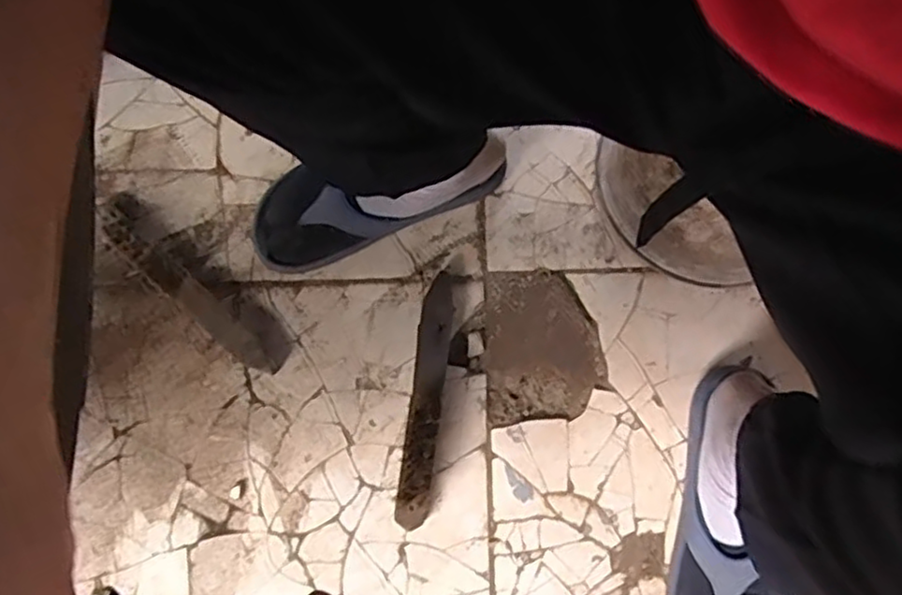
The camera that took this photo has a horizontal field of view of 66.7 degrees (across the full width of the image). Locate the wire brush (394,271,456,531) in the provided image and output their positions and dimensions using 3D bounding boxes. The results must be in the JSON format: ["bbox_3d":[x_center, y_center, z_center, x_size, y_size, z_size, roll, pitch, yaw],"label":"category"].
[{"bbox_3d":[-0.023,0.094,0.648,0.032,0.038,0.234,7,79,3],"label":"wire brush"}]

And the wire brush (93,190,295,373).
[{"bbox_3d":[-0.261,-0.015,0.684,0.243,0.024,0.049,39,82,8],"label":"wire brush"}]

